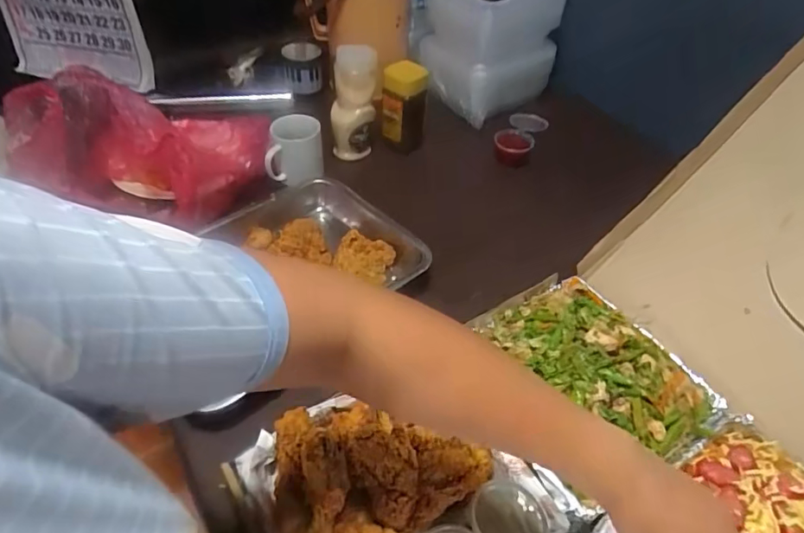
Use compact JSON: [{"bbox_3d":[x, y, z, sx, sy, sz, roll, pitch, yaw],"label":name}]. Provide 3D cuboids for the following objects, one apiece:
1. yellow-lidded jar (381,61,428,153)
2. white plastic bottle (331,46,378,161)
[{"bbox_3d":[0.001,-0.278,0.912,0.075,0.147,0.060,-3,45,-5],"label":"yellow-lidded jar"},{"bbox_3d":[-0.081,-0.275,0.862,0.075,0.196,0.076,-2,45,-4],"label":"white plastic bottle"}]

